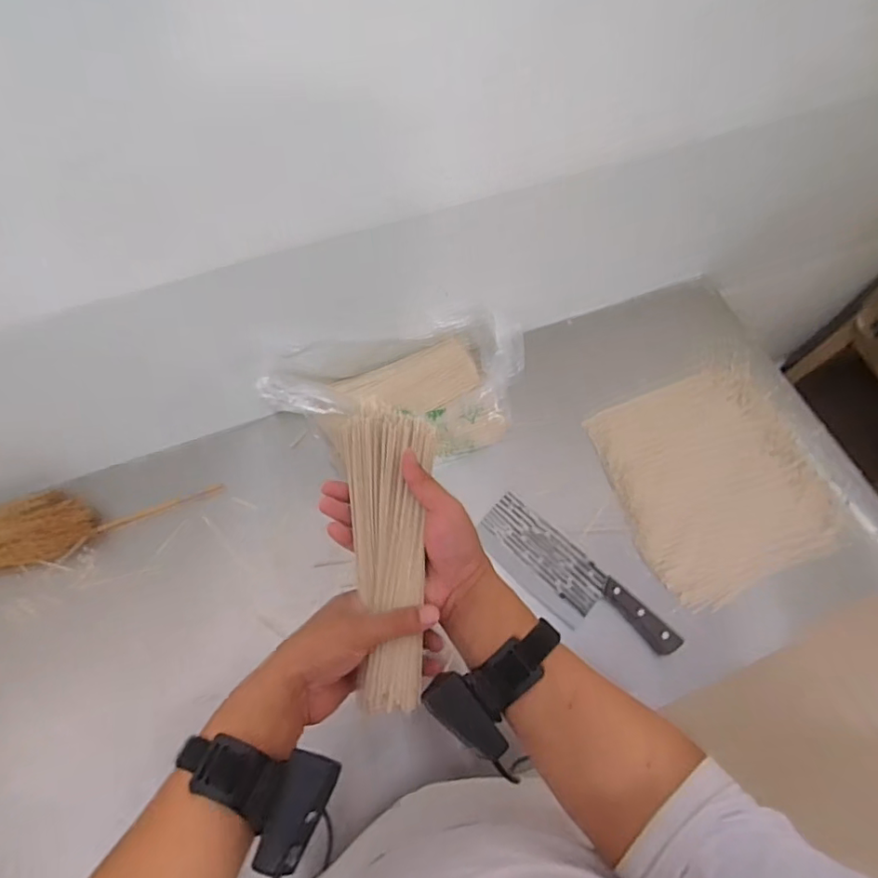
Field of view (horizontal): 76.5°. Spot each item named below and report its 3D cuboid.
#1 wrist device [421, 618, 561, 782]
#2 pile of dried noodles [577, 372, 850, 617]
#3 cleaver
[{"bbox_3d":[0.052,0.186,0.434,0.085,0.041,0.111,34,68,14],"label":"wrist device"},{"bbox_3d":[0.420,0.050,0.839,0.312,0.036,0.322,-21,67,-11],"label":"pile of dried noodles"},{"bbox_3d":[0.180,0.199,0.766,0.293,0.018,0.095,42,70,16],"label":"cleaver"}]

